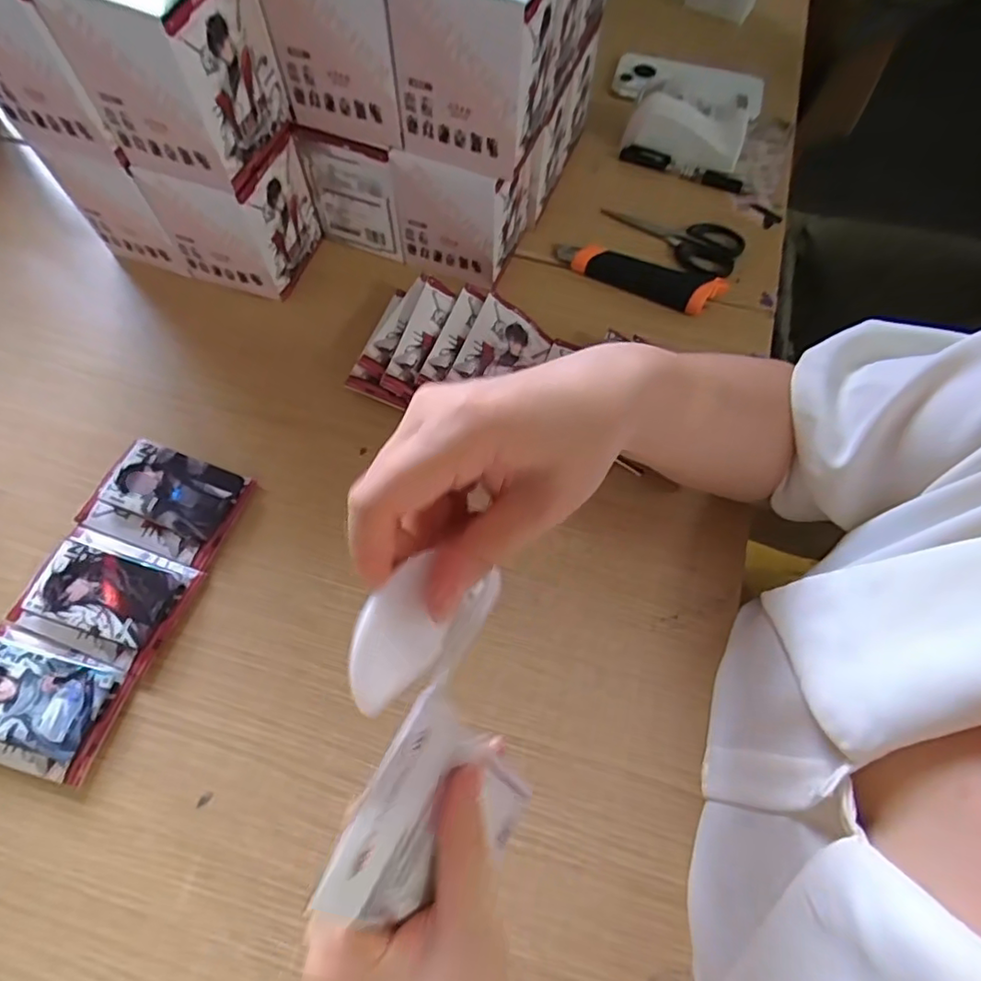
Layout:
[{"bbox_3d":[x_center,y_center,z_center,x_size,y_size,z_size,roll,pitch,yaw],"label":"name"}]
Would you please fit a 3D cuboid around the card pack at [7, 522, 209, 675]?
[{"bbox_3d":[-0.253,0.069,0.388,0.097,0.024,0.072,18,67,9],"label":"card pack"}]

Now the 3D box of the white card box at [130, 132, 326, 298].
[{"bbox_3d":[-0.206,-0.228,0.479,0.097,0.106,0.084,16,66,6],"label":"white card box"}]

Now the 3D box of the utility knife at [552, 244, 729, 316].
[{"bbox_3d":[0.128,-0.193,0.513,0.144,0.014,0.037,25,68,12],"label":"utility knife"}]

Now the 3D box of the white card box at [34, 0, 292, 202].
[{"bbox_3d":[-0.200,-0.274,0.373,0.087,0.112,0.087,19,65,7],"label":"white card box"}]

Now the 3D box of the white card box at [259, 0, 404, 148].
[{"bbox_3d":[-0.090,-0.313,0.391,0.087,0.110,0.081,18,65,6],"label":"white card box"}]

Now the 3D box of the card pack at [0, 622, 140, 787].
[{"bbox_3d":[-0.279,0.131,0.360,0.097,0.023,0.071,16,66,8],"label":"card pack"}]

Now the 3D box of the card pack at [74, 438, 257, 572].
[{"bbox_3d":[-0.230,0.007,0.417,0.100,0.025,0.070,17,67,9],"label":"card pack"}]

